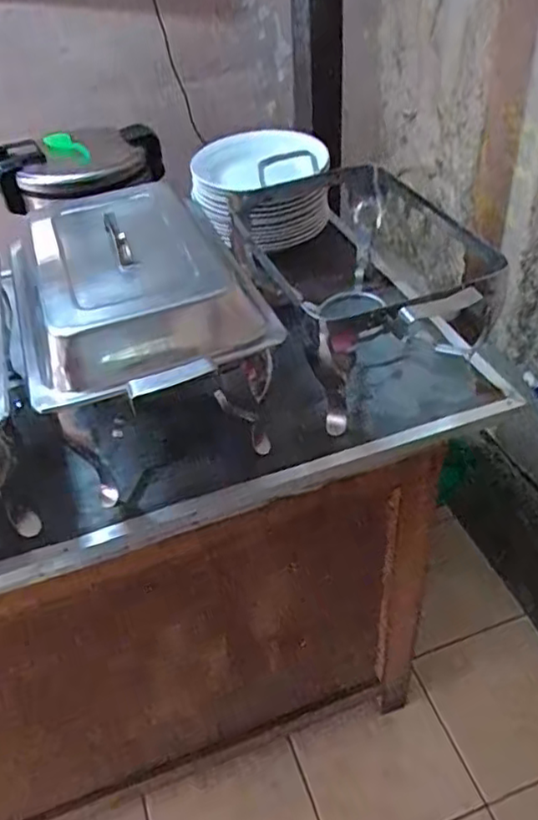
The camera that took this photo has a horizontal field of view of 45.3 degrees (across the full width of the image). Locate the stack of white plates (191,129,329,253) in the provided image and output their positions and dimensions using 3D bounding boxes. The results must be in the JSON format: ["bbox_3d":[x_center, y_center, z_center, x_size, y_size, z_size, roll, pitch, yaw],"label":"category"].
[{"bbox_3d":[-0.017,-0.359,1.058,0.207,0.142,0.191,26,50,29],"label":"stack of white plates"}]

